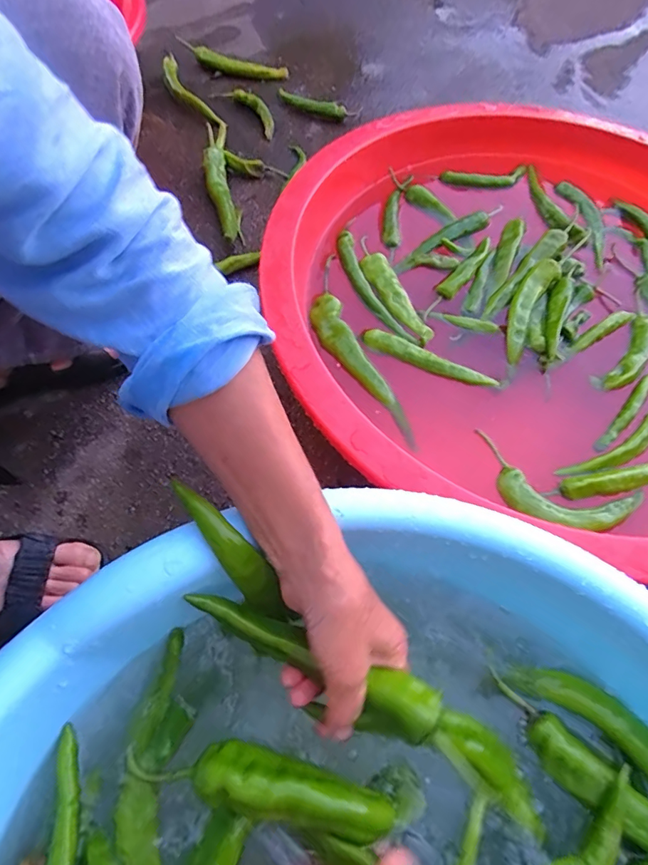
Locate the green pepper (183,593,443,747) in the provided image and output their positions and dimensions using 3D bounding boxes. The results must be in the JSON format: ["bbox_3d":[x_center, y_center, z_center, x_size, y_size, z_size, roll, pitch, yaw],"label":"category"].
[{"bbox_3d":[-0.010,0.145,0.313,0.171,0.023,0.032,21,66,14],"label":"green pepper"}]

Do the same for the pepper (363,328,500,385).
[{"bbox_3d":[0.122,-0.084,0.571,0.159,0.015,0.024,26,66,10],"label":"pepper"}]

